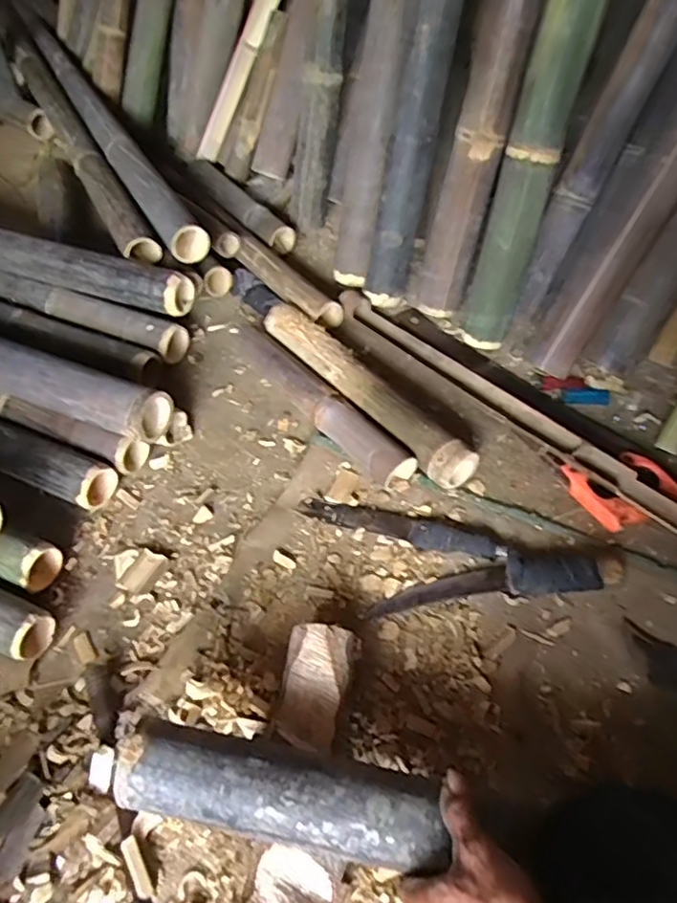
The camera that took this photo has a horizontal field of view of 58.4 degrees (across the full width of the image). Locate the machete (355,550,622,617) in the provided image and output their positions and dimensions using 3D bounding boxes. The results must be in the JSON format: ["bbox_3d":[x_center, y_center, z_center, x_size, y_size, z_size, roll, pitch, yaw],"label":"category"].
[{"bbox_3d":[0.178,0.149,0.716,0.286,0.034,0.053,-4,51,1],"label":"machete"}]

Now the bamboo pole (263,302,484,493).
[{"bbox_3d":[0.031,-0.093,0.897,0.061,0.064,0.414,-34,57,-21],"label":"bamboo pole"}]

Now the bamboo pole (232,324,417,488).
[{"bbox_3d":[-0.040,-0.080,0.903,0.058,0.058,0.386,-34,57,-22],"label":"bamboo pole"}]

